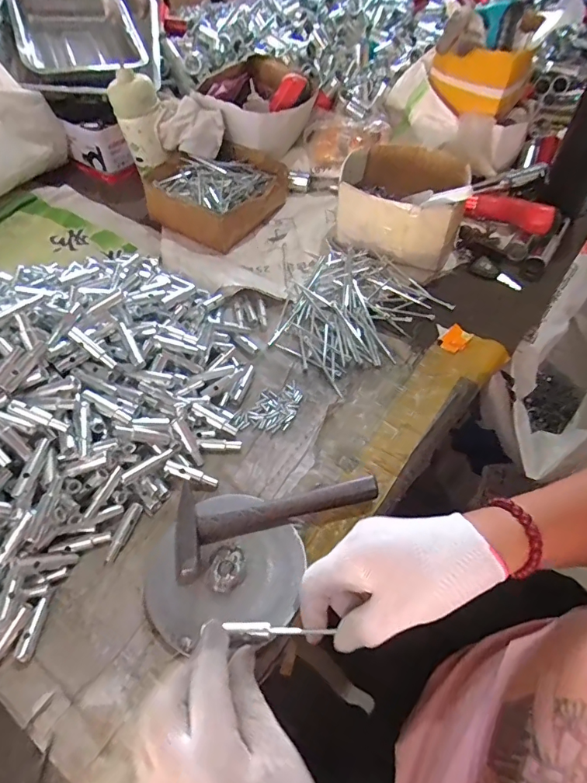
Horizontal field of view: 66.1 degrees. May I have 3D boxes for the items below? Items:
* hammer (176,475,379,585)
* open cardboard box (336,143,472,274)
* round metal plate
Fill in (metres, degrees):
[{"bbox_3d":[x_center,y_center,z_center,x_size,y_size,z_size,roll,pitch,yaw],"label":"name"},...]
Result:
[{"bbox_3d":[-0.021,0.094,0.394,0.174,0.026,0.073,-19,57,-16],"label":"hammer"},{"bbox_3d":[0.146,-0.255,0.610,0.158,0.079,0.147,19,56,11],"label":"open cardboard box"},{"bbox_3d":[-0.057,0.146,0.366,0.122,0.012,0.121,-1,52,1],"label":"round metal plate"}]

